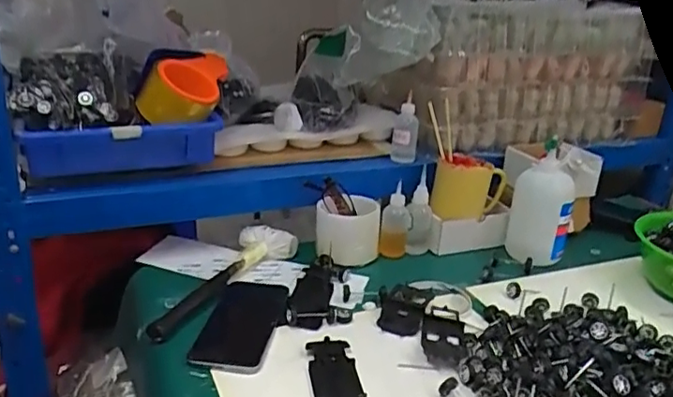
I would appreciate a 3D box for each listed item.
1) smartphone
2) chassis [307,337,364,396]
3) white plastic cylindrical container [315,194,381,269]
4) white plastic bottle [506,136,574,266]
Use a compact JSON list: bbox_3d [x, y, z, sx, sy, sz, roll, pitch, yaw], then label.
[{"bbox_3d":[-0.105,0.137,0.657,0.081,0.010,0.163,6,22,6],"label":"smartphone"},{"bbox_3d":[-0.001,0.176,0.568,0.047,0.007,0.129,-1,22,-11],"label":"chassis"},{"bbox_3d":[0.015,0.046,0.813,0.090,0.074,0.065,3,22,-1],"label":"white plastic cylindrical container"},{"bbox_3d":[0.292,0.009,0.835,0.083,0.153,0.098,11,23,17],"label":"white plastic bottle"}]

